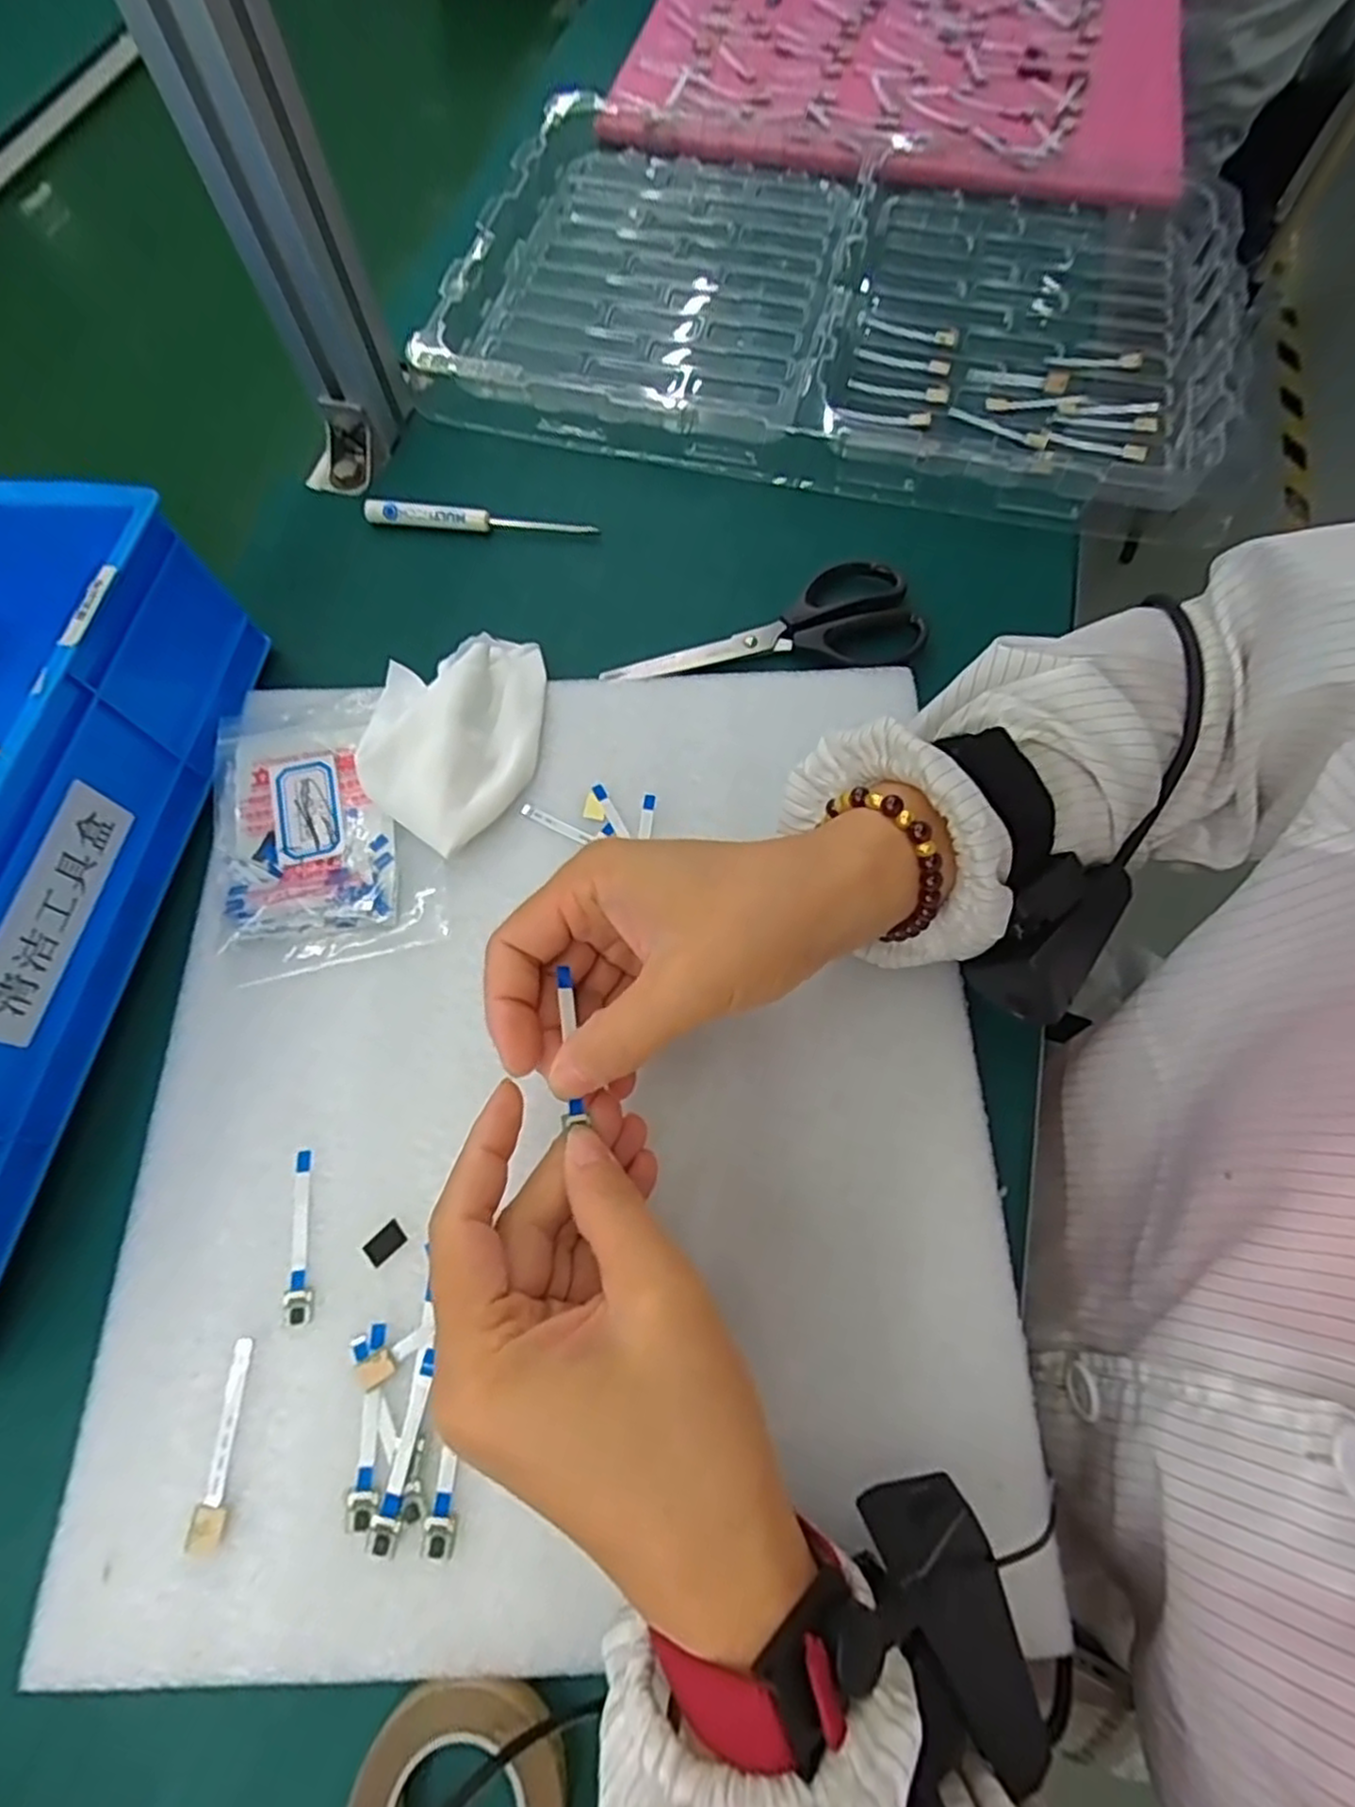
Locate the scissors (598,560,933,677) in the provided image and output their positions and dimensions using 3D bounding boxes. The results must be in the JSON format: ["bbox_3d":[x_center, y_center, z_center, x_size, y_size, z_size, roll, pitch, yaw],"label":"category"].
[{"bbox_3d":[0.043,-0.145,0.377,0.160,0.008,0.062,-5,69,0],"label":"scissors"}]

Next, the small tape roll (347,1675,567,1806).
[{"bbox_3d":[-0.066,0.270,0.214,0.062,0.008,0.062,-1,69,1],"label":"small tape roll"}]

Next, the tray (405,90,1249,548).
[{"bbox_3d":[0.097,-0.388,0.463,0.472,0.031,0.307,14,70,7],"label":"tray"}]

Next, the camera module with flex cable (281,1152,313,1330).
[{"bbox_3d":[-0.142,0.124,0.273,0.010,0.004,0.060,-10,69,-2],"label":"camera module with flex cable"}]

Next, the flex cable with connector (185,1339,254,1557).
[{"bbox_3d":[-0.155,0.183,0.248,0.011,0.004,0.059,0,69,2],"label":"flex cable with connector"}]

